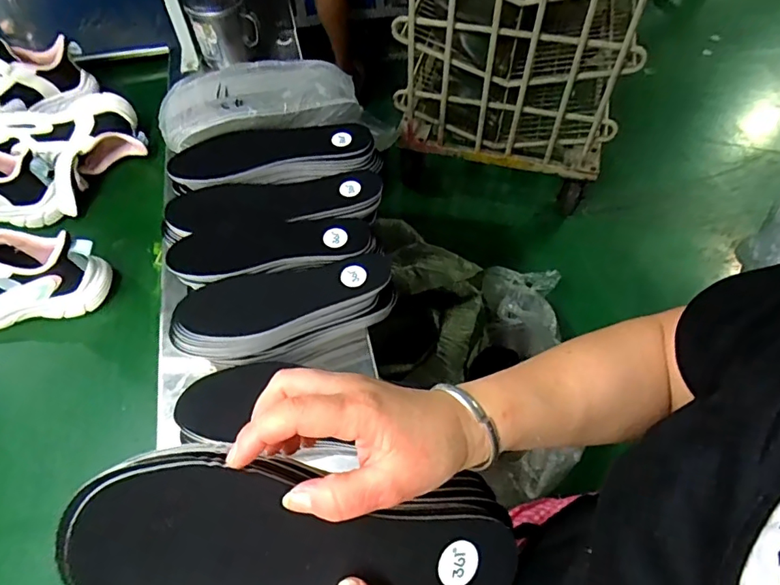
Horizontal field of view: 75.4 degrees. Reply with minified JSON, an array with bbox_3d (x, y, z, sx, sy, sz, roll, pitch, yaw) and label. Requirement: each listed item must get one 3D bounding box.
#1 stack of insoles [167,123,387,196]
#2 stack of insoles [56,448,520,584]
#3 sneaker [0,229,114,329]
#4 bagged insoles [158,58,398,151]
[{"bbox_3d":[-0.157,-0.175,0.694,0.281,0.058,0.099,-6,57,-4],"label":"stack of insoles"},{"bbox_3d":[-0.036,0.140,0.279,0.245,0.040,0.083,17,83,-24],"label":"stack of insoles"},{"bbox_3d":[-0.466,-0.017,0.600,0.224,0.139,0.074,-8,57,-5],"label":"sneaker"},{"bbox_3d":[-0.183,-0.278,0.738,0.297,0.068,0.159,-4,56,-3],"label":"bagged insoles"}]

